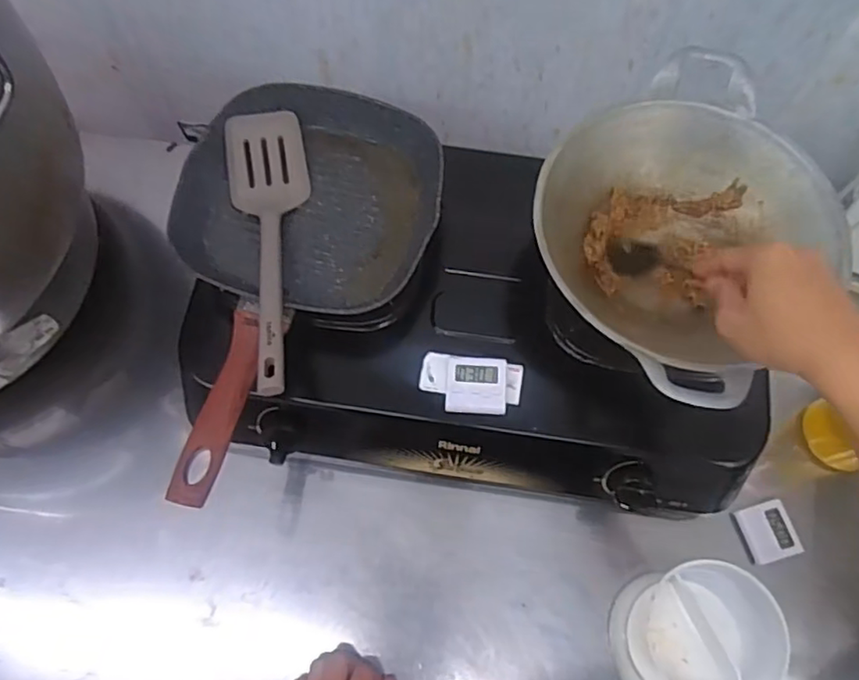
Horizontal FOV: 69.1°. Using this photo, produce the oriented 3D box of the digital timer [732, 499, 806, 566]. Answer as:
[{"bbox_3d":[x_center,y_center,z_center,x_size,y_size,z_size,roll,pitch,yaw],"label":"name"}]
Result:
[{"bbox_3d":[0.357,0.205,0.663,0.054,0.015,0.056,-19,63,8],"label":"digital timer"}]

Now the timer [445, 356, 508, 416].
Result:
[{"bbox_3d":[0.046,0.043,0.599,0.057,0.016,0.054,5,69,0],"label":"timer"}]

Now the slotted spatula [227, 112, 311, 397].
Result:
[{"bbox_3d":[-0.150,-0.087,0.578,0.076,0.073,0.303,-7,69,-4],"label":"slotted spatula"}]

